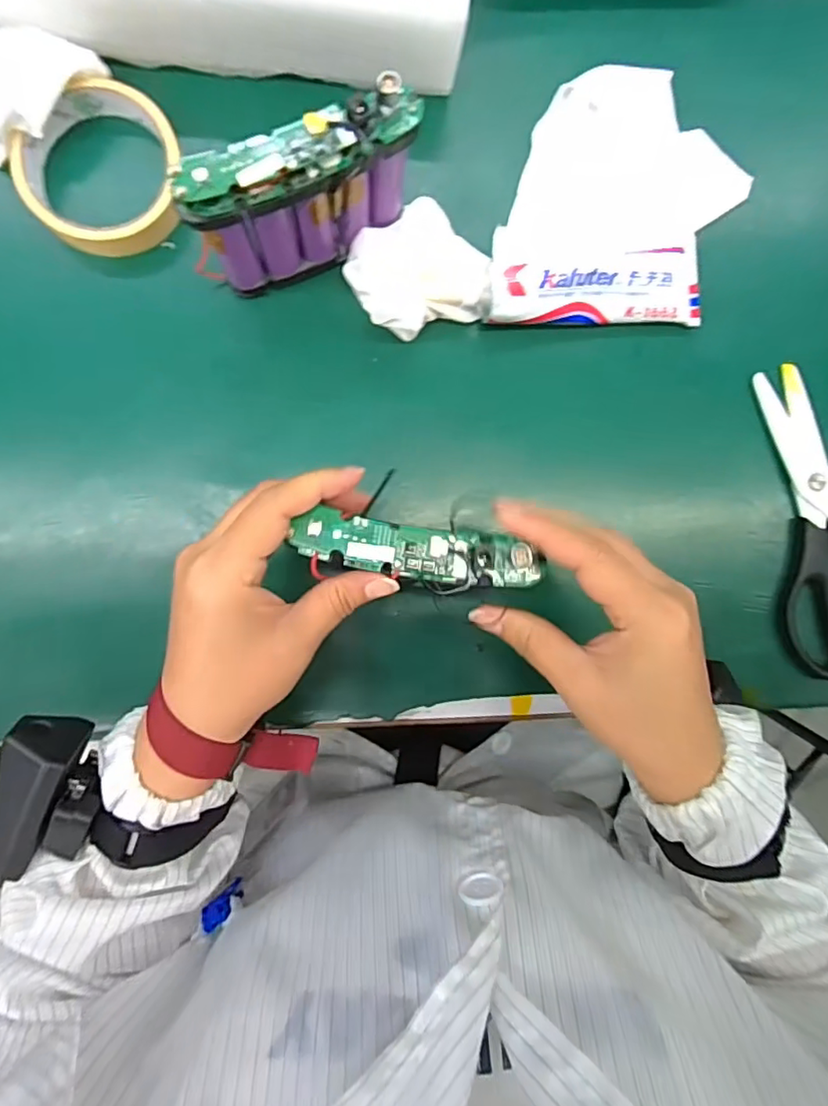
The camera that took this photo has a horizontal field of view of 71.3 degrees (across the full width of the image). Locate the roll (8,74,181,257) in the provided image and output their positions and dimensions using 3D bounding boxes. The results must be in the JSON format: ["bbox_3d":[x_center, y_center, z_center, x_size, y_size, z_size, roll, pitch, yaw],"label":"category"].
[{"bbox_3d":[-0.173,-0.213,0.323,0.083,0.023,0.086,0,91,-4],"label":"roll"}]

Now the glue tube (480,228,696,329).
[{"bbox_3d":[0.107,-0.162,0.337,0.129,0.026,0.060,1,91,-4],"label":"glue tube"}]

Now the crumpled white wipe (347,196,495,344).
[{"bbox_3d":[0.003,-0.158,0.330,0.074,0.037,0.059,-18,92,-4],"label":"crumpled white wipe"}]

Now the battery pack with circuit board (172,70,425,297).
[{"bbox_3d":[-0.053,-0.177,0.296,0.111,0.098,0.023,-24,92,-4],"label":"battery pack with circuit board"}]

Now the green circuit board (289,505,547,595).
[{"bbox_3d":[0.003,0.002,0.259,0.110,0.018,0.028,7,90,-7],"label":"green circuit board"}]

